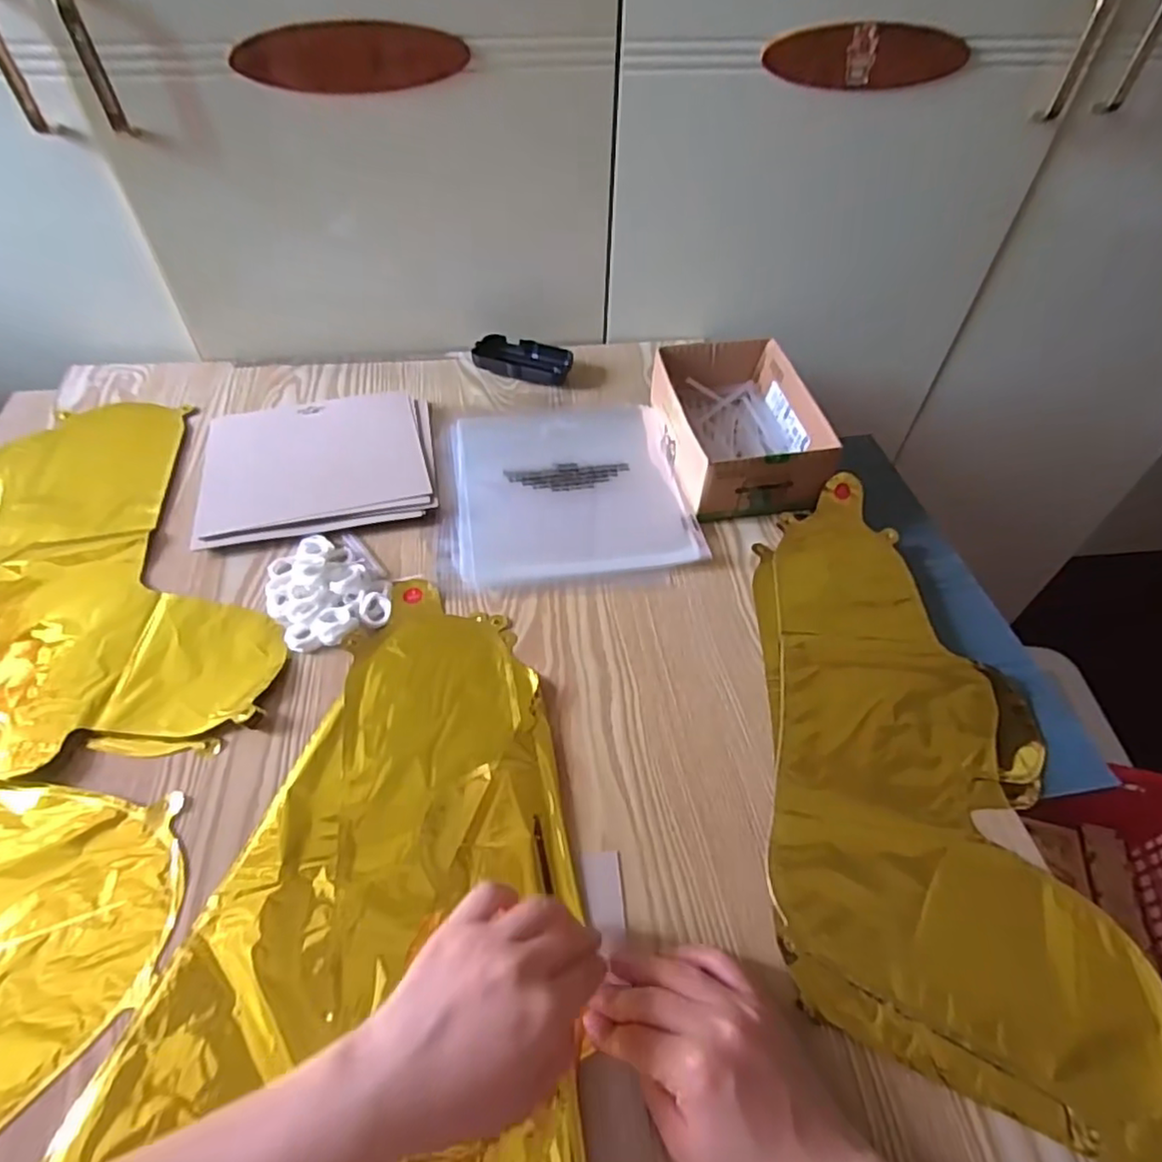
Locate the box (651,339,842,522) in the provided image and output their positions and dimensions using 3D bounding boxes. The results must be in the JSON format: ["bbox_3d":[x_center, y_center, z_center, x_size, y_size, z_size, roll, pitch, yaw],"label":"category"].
[{"bbox_3d":[0.145,-0.148,0.613,0.123,0.062,0.185,-6,51,-5],"label":"box"}]

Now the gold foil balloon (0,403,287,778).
[{"bbox_3d":[-0.407,-0.013,0.529,0.219,0.012,0.415,-26,56,-21],"label":"gold foil balloon"}]

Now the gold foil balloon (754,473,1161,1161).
[{"bbox_3d":[0.229,0.101,0.450,0.199,0.010,0.428,4,51,3],"label":"gold foil balloon"}]

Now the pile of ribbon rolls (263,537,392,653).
[{"bbox_3d":[-0.208,0.005,0.513,0.075,0.022,0.108,-30,57,-23],"label":"pile of ribbon rolls"}]

